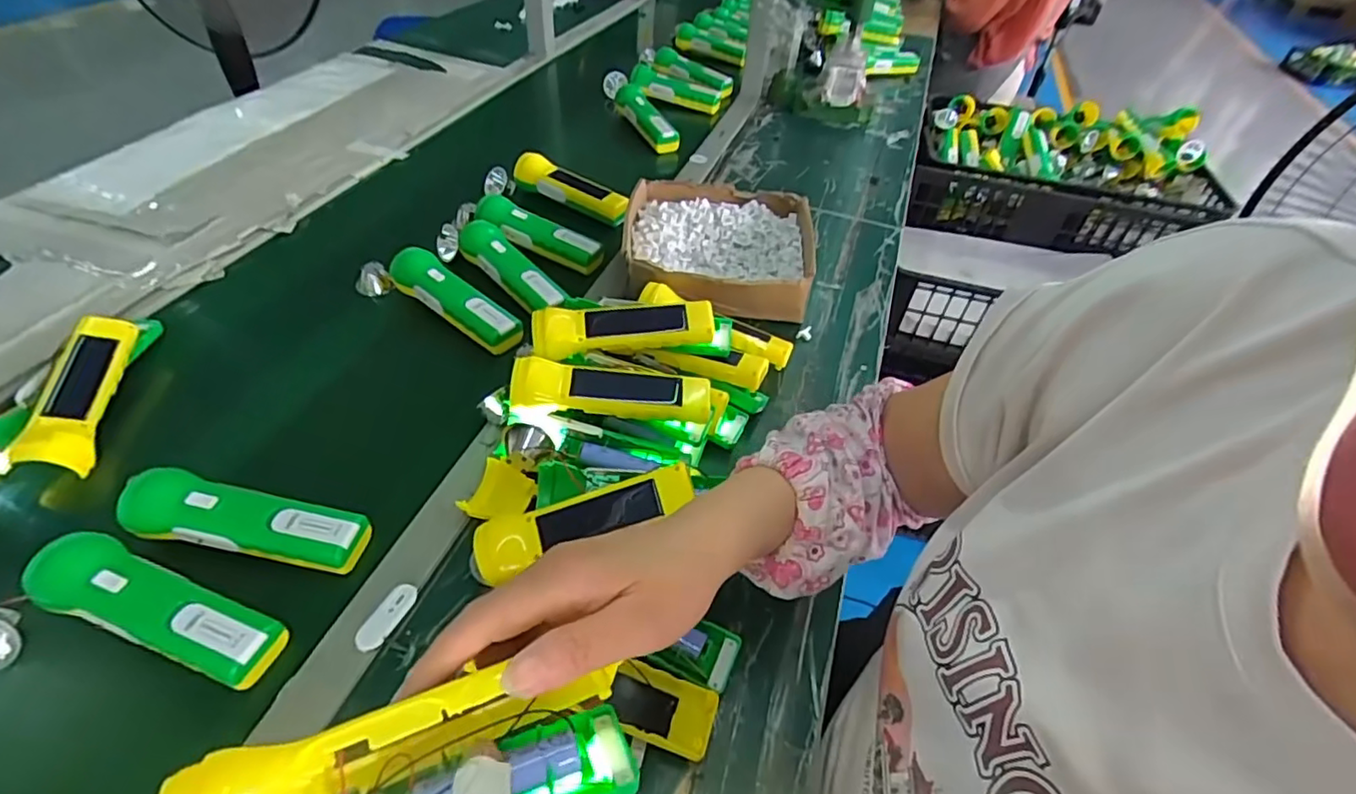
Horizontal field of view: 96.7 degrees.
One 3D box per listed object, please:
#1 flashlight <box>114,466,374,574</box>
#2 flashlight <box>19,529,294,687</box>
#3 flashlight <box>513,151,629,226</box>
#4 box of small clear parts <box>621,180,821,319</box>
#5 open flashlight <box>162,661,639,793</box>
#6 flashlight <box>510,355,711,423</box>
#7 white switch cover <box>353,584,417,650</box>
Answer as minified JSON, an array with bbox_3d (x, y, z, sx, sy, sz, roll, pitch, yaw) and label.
[{"bbox_3d":[-0.318,0.089,0.450,0.169,0.038,0.052,7,47,3],"label":"flashlight"},{"bbox_3d":[-0.345,0.143,0.401,0.167,0.044,0.046,17,48,12],"label":"flashlight"},{"bbox_3d":[-0.145,-0.280,0.801,0.168,0.042,0.036,24,50,18],"label":"flashlight"},{"bbox_3d":[0.047,-0.173,0.718,0.219,0.070,0.210,2,47,-2],"label":"box of small clear parts"},{"bbox_3d":[-0.098,0.157,0.241,0.163,0.069,0.056,-4,46,-27],"label":"open flashlight"},{"bbox_3d":[-0.054,-0.003,0.503,0.157,0.050,0.042,1,47,-3],"label":"flashlight"},{"bbox_3d":[-0.204,0.153,0.422,0.022,0.004,0.049,18,49,13],"label":"white switch cover"}]

